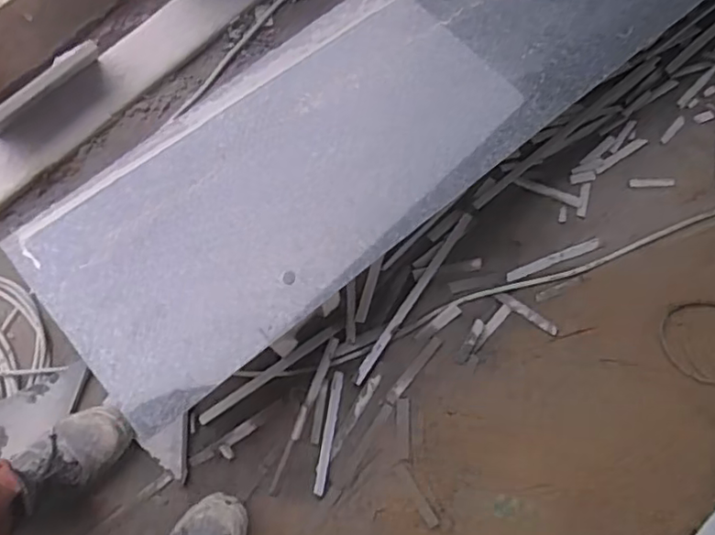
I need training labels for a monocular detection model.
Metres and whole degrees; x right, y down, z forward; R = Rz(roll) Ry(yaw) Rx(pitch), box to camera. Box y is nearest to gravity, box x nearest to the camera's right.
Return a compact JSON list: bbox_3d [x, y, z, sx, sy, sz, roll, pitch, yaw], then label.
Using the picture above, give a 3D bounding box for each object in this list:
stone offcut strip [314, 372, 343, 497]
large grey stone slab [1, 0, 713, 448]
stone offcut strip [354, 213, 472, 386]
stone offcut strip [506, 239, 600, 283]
[{"bbox_3d":[-0.050,0.283,1.067,0.018,0.010,0.203,9,74,3],"label":"stone offcut strip"},{"bbox_3d":[0.153,-0.371,1.044,1.501,0.045,0.425,-38,78,-10],"label":"large grey stone slab"},{"bbox_3d":[0.103,0.051,1.124,0.018,0.009,0.371,33,77,9],"label":"stone offcut strip"},{"bbox_3d":[0.358,-0.014,1.140,0.187,0.004,0.019,-21,96,-8],"label":"stone offcut strip"}]

